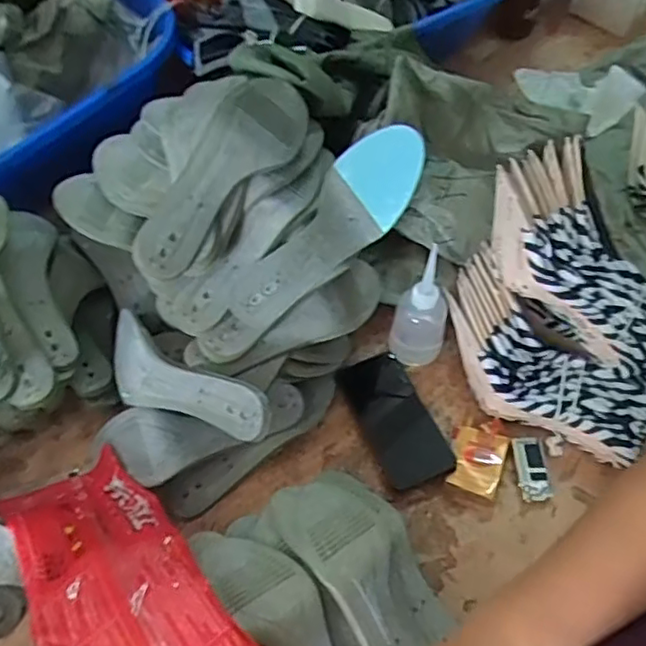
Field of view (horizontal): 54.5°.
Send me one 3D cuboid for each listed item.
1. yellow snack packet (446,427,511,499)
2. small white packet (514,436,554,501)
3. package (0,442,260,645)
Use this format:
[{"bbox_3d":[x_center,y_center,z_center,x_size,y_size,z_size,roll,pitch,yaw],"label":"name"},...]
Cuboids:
[{"bbox_3d":[0.171,0.150,0.688,0.053,0.017,0.076,17,59,12],"label":"yellow snack packet"},{"bbox_3d":[0.229,0.157,0.688,0.034,0.012,0.071,-3,57,-1],"label":"small white packet"},{"bbox_3d":[-0.176,0.238,0.544,0.138,0.074,0.351,-37,48,-20],"label":"package"}]

